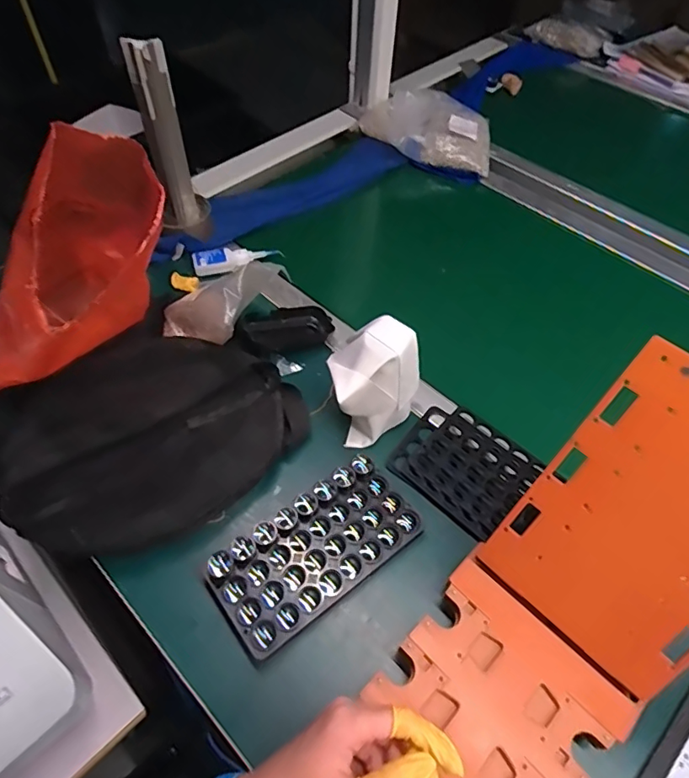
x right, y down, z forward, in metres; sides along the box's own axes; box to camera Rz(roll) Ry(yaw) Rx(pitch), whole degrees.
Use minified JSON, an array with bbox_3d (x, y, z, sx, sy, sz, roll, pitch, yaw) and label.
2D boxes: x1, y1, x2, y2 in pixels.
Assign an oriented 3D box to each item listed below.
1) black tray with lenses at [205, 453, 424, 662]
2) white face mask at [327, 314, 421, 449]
[{"bbox_3d":[-0.025,0.152,0.485,0.190,0.039,0.095,-32,61,-23],"label":"black tray with lenses"},{"bbox_3d":[0.033,-0.010,0.539,0.096,0.106,0.071,-18,57,-15],"label":"white face mask"}]

